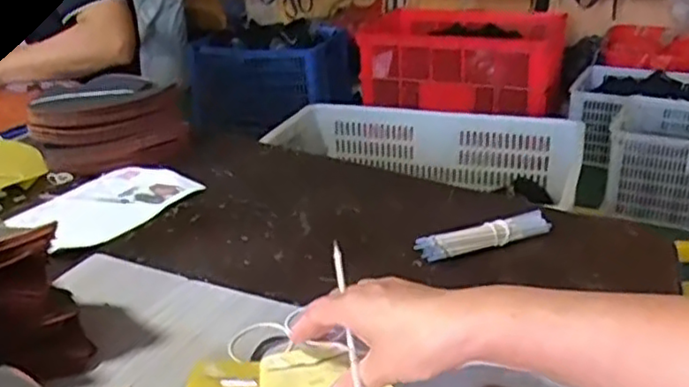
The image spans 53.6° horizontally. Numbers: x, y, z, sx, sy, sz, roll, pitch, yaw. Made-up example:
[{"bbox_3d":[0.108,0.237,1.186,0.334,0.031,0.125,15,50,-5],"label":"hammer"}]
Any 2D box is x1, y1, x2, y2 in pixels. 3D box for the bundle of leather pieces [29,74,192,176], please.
[{"bbox_3d":[-0.319,-0.104,0.956,0.203,0.095,0.149,-5,25,-3],"label":"bundle of leather pieces"}]

